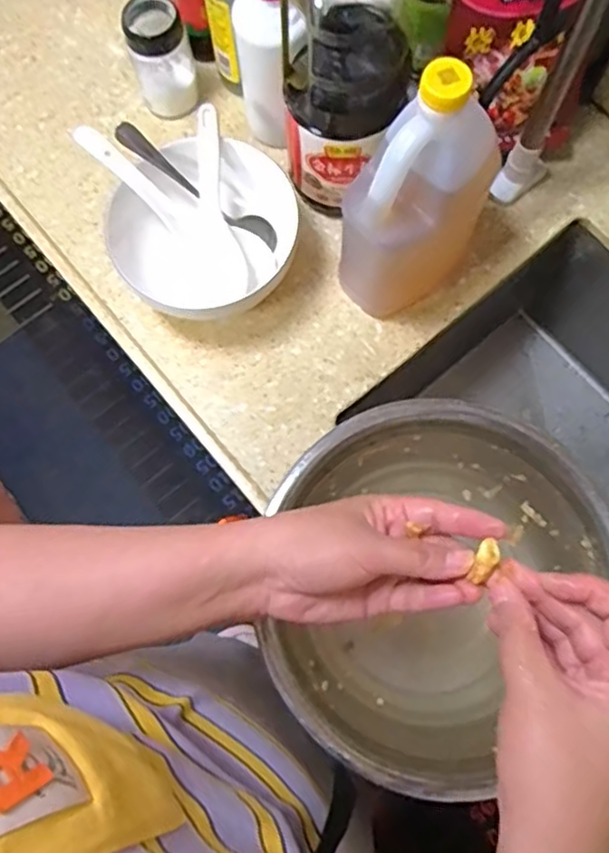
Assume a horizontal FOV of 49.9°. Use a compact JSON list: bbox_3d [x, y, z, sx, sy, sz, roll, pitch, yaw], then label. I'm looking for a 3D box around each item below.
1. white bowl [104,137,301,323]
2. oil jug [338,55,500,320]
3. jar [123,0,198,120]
[{"bbox_3d":[-0.087,-0.188,0.656,0.185,0.090,0.174,0,75,1],"label":"white bowl"},{"bbox_3d":[0.096,-0.191,0.561,0.118,0.255,0.076,-41,78,-9],"label":"oil jug"},{"bbox_3d":[-0.148,-0.391,0.688,0.059,0.103,0.054,0,75,1],"label":"jar"}]

